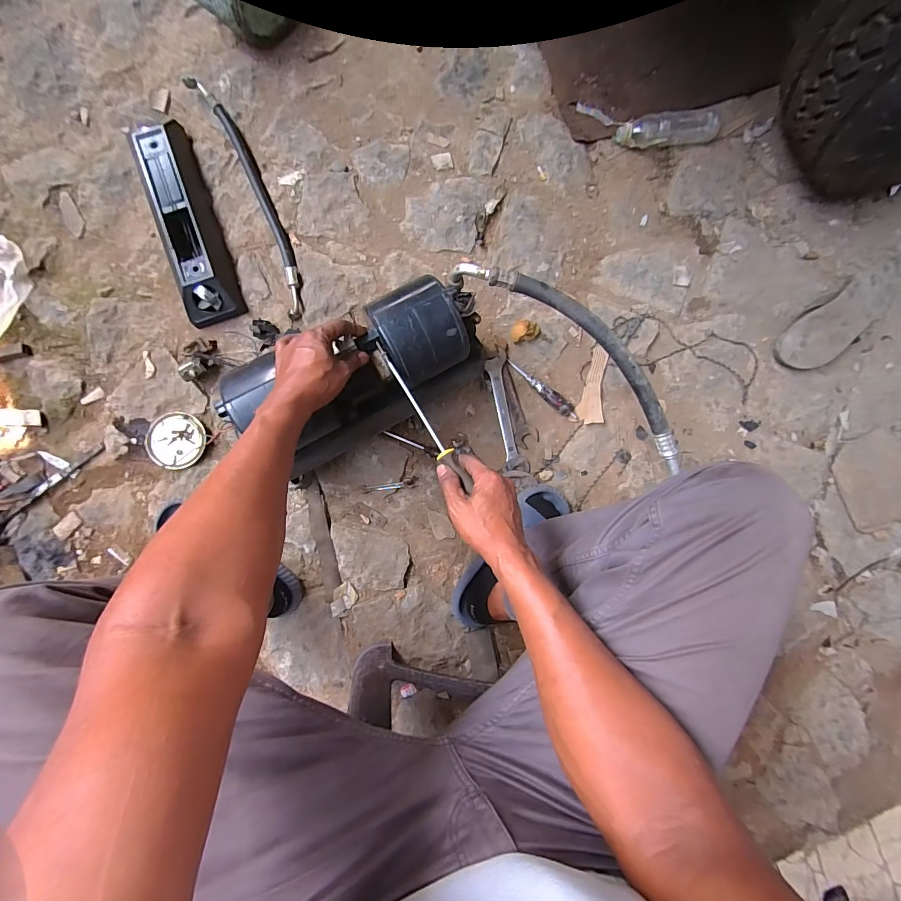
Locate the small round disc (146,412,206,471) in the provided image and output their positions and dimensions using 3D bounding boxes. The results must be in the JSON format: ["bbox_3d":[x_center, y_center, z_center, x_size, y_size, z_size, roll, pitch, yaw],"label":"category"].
[{"bbox_3d":[-0.523,-0.018,0.755,0.094,0.022,0.104,4,88,-2],"label":"small round disc"}]

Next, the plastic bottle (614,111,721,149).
[{"bbox_3d":[0.443,-0.652,0.812,0.198,0.051,0.046,-4,88,-3],"label":"plastic bottle"}]

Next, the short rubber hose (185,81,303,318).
[{"bbox_3d":[-0.386,-0.495,0.783,0.055,0.029,0.496,-23,89,-3],"label":"short rubber hose"}]

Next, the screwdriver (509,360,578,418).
[{"bbox_3d":[0.186,-0.120,0.803,0.174,0.018,0.025,37,87,-1],"label":"screwdriver"}]

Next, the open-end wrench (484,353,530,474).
[{"bbox_3d":[0.110,-0.070,0.796,0.048,0.013,0.231,-14,88,-3],"label":"open-end wrench"}]

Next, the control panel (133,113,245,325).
[{"bbox_3d":[-0.508,-0.433,0.756,0.104,0.065,0.379,-19,89,-3],"label":"control panel"}]

